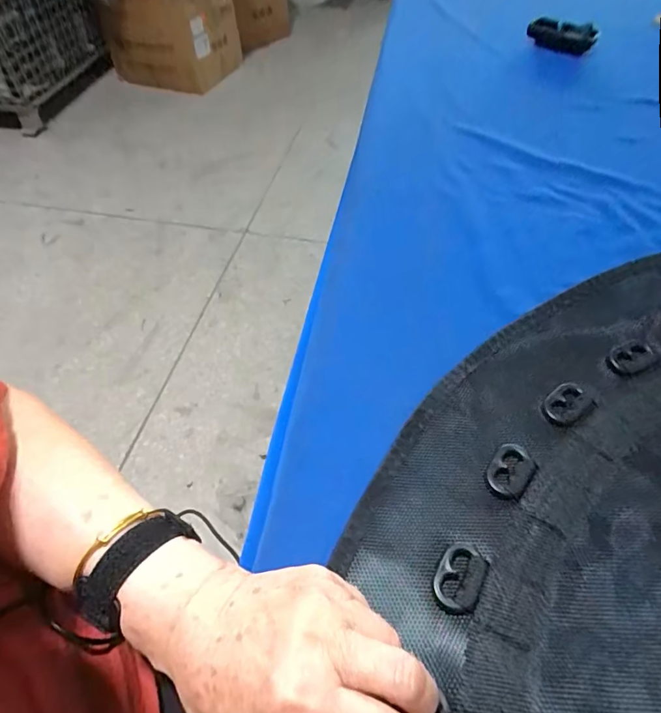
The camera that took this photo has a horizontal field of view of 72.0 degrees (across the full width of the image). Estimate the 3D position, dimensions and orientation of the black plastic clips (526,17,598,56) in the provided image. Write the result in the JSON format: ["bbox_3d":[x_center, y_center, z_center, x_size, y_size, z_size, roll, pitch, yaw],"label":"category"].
[{"bbox_3d":[0.402,-0.558,0.798,0.115,0.039,0.049,29,57,20],"label":"black plastic clips"}]

